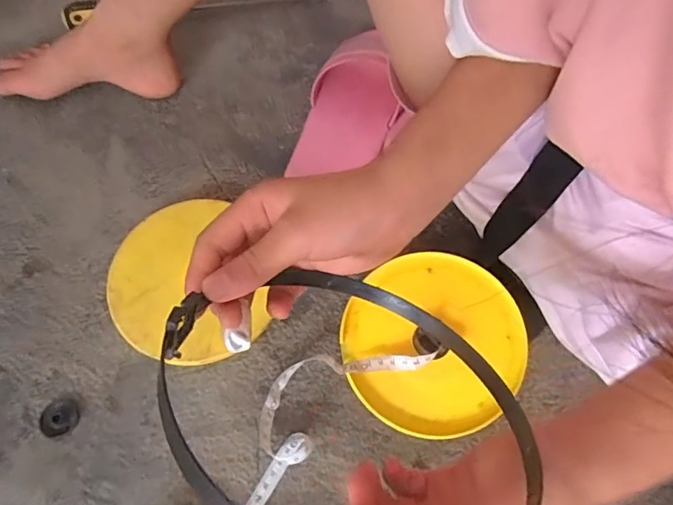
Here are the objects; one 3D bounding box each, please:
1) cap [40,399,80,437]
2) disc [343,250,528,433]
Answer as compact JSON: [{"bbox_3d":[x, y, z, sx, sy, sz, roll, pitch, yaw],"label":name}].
[{"bbox_3d":[-0.219,0.130,0.388,0.026,0.007,0.027,1,66,-2],"label":"cap"},{"bbox_3d":[0.079,0.073,0.405,0.141,0.033,0.143,1,66,-2],"label":"disc"}]

